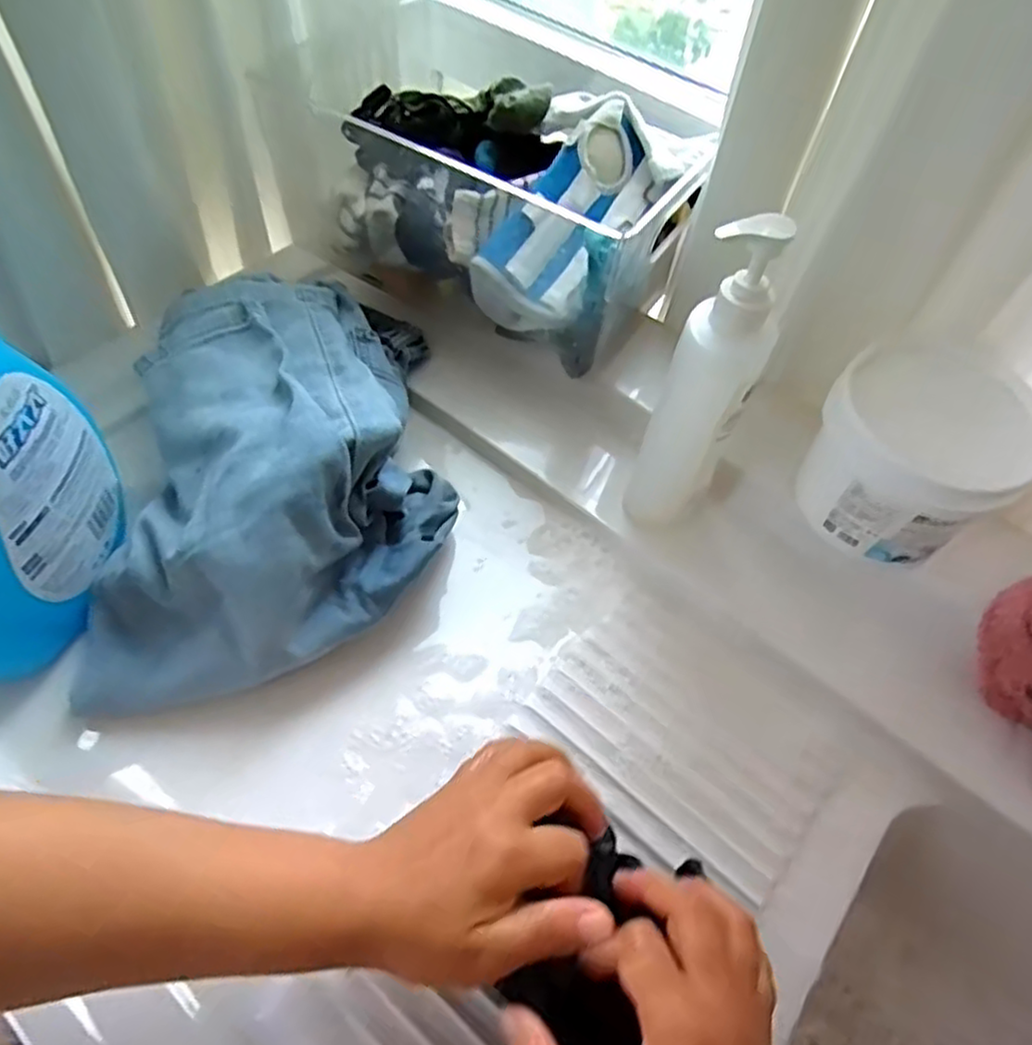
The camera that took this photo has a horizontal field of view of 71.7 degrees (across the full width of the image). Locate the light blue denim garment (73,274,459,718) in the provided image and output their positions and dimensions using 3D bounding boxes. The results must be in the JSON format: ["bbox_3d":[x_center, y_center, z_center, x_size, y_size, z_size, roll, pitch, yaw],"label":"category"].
[{"bbox_3d":[-0.174,-0.068,0.512,0.245,0.109,0.360,-5,57,-8],"label":"light blue denim garment"}]

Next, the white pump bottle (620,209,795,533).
[{"bbox_3d":[0.124,-0.083,0.468,0.055,0.234,0.051,28,59,14],"label":"white pump bottle"}]

